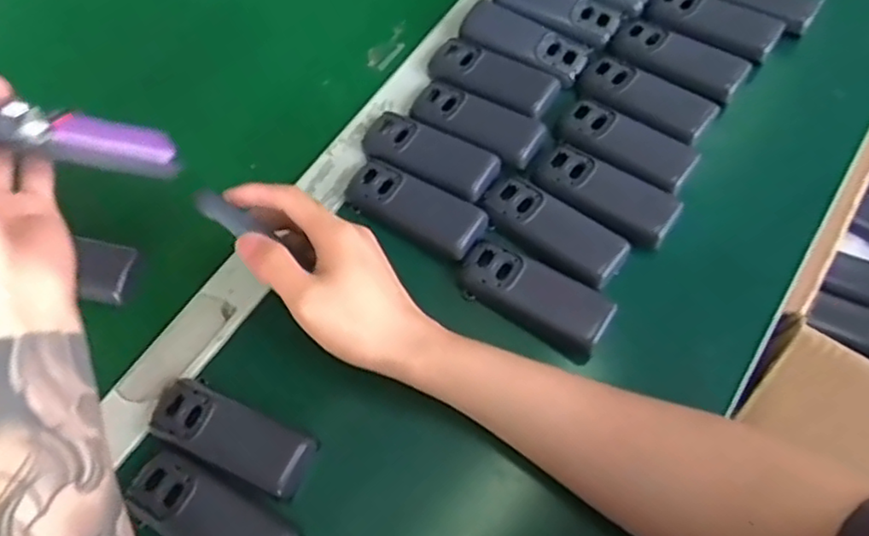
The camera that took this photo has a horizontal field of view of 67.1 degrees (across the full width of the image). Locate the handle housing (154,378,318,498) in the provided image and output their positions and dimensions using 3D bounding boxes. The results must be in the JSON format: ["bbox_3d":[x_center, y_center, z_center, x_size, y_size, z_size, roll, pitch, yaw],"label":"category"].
[{"bbox_3d":[-0.125,0.105,0.408,0.103,0.015,0.038,21,67,12],"label":"handle housing"}]

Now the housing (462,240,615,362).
[{"bbox_3d":[0.066,0.020,0.444,0.103,0.021,0.040,29,69,15],"label":"housing"}]

